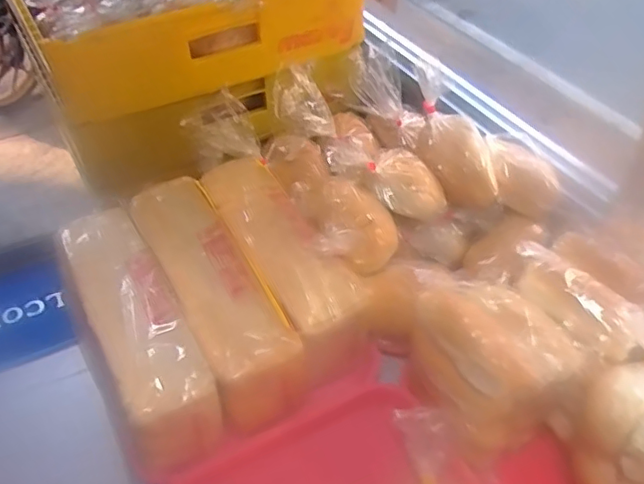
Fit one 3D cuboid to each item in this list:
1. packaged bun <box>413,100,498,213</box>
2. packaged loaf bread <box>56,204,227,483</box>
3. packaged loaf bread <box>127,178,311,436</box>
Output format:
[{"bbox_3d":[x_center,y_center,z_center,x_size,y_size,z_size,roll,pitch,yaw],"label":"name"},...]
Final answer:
[{"bbox_3d":[0.175,-0.104,0.747,0.076,0.076,0.134,-14,46,-13],"label":"packaged bun"},{"bbox_3d":[-0.213,0.105,0.669,0.093,0.123,0.311,-22,49,-21],"label":"packaged loaf bread"},{"bbox_3d":[-0.128,0.066,0.690,0.093,0.104,0.327,-22,49,-21],"label":"packaged loaf bread"}]

